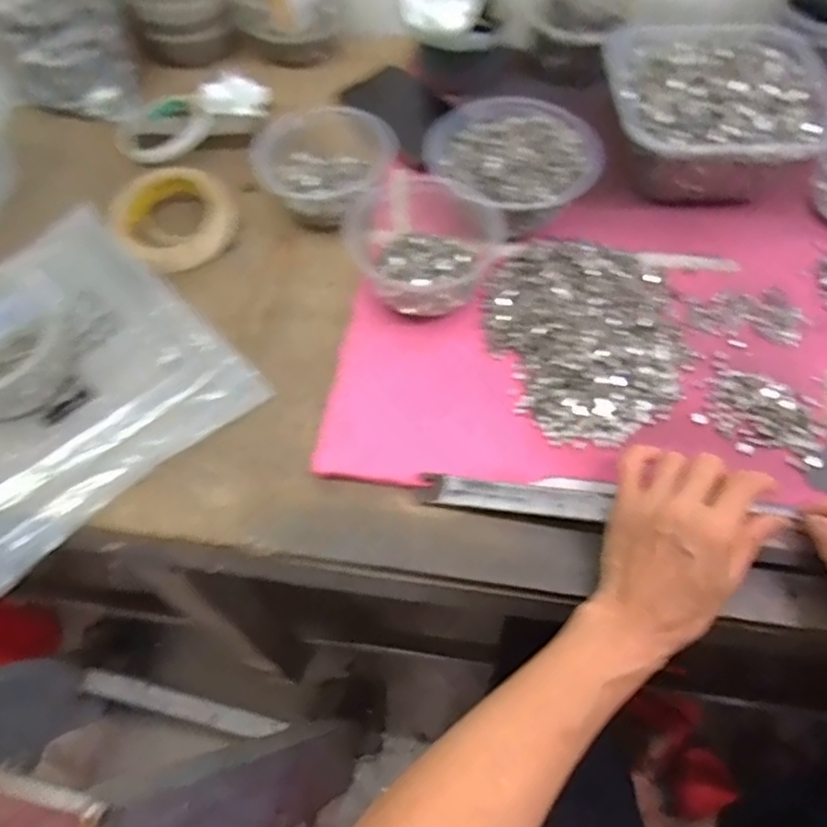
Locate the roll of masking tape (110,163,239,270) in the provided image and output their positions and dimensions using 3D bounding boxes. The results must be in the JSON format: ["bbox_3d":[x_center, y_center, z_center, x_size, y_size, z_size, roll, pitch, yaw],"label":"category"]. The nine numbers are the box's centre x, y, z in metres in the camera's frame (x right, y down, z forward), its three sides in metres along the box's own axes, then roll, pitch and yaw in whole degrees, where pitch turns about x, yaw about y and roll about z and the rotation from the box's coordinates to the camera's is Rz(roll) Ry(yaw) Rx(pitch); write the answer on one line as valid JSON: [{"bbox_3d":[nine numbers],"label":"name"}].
[{"bbox_3d":[-0.208,-0.176,0.586,0.090,0.032,0.102,37,66,20],"label":"roll of masking tape"}]

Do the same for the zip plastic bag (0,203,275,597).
[{"bbox_3d":[-0.284,-0.033,0.505,0.240,0.025,0.257,-38,66,-20],"label":"zip plastic bag"}]

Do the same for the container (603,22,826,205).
[{"bbox_3d":[0.265,-0.267,0.591,0.183,0.070,0.159,-6,63,0],"label":"container"}]

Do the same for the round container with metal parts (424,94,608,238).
[{"bbox_3d":[0.081,-0.216,0.573,0.139,0.047,0.131,39,67,21],"label":"round container with metal parts"}]

